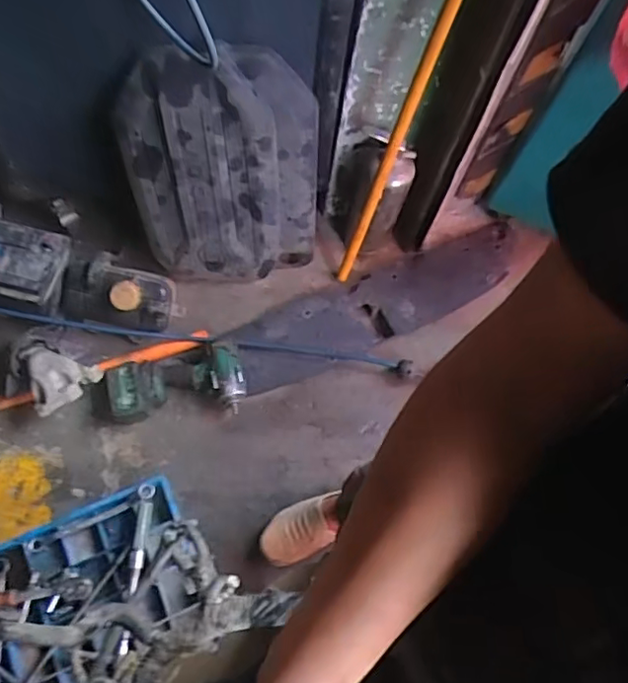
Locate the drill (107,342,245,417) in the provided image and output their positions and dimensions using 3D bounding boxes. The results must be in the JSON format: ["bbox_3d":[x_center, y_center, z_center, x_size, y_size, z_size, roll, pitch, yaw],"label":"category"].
[{"bbox_3d":[-0.310,0.085,1.374,0.297,0.089,0.168,-3,67,-7],"label":"drill"}]

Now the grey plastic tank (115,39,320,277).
[{"bbox_3d":[-0.186,-0.336,1.258,0.385,0.635,0.107,-8,68,-9],"label":"grey plastic tank"}]

